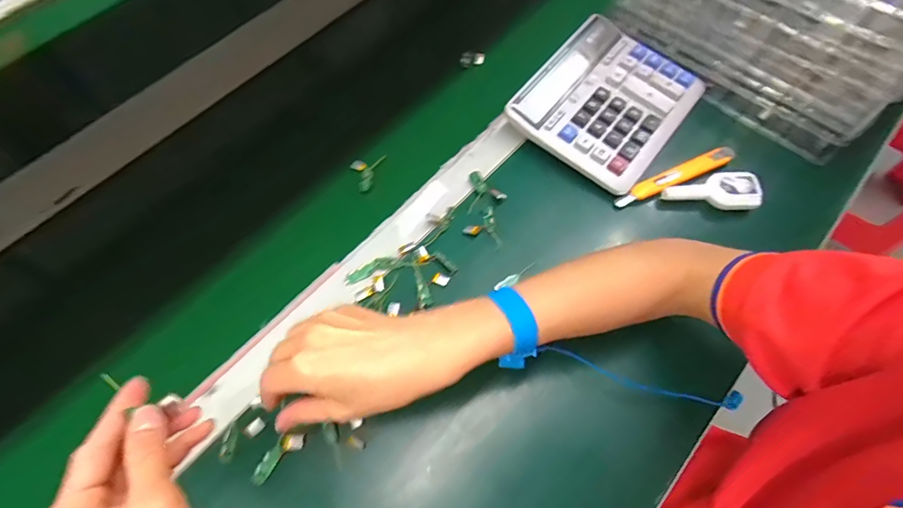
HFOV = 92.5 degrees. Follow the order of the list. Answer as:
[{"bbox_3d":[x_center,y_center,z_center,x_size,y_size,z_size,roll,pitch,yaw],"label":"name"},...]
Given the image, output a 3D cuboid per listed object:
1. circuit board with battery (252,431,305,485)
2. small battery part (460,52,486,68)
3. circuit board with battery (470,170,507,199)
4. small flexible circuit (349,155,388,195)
[{"bbox_3d":[-0.145,0.168,0.361,0.049,0.012,0.017,-41,69,-16],"label":"circuit board with battery"},{"bbox_3d":[0.028,-0.257,0.567,0.032,0.020,0.013,0,62,2],"label":"small battery part"},{"bbox_3d":[0.037,-0.071,0.464,0.015,0.010,0.050,-41,69,-16],"label":"circuit board with battery"},{"bbox_3d":[-0.092,-0.092,0.495,0.042,0.013,0.047,-14,64,-4],"label":"small flexible circuit"}]

